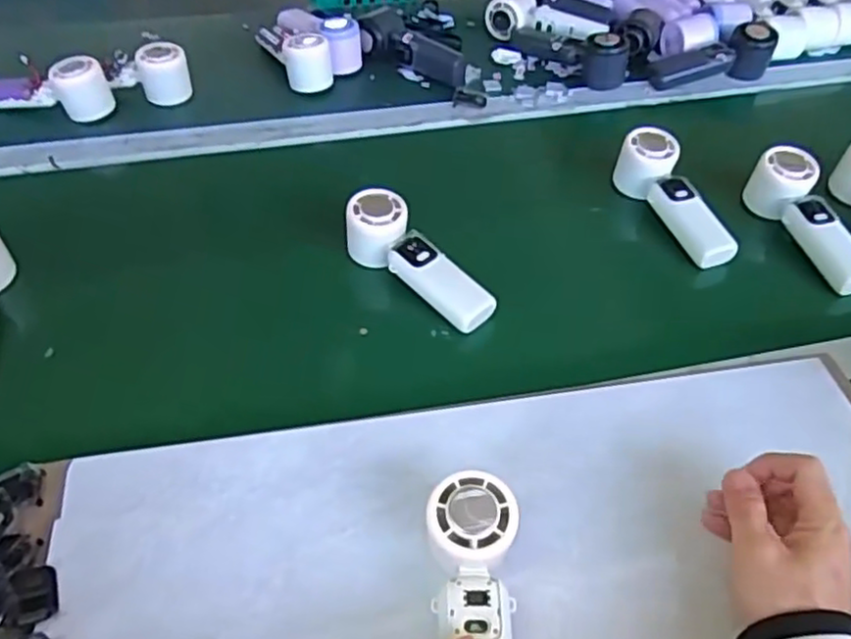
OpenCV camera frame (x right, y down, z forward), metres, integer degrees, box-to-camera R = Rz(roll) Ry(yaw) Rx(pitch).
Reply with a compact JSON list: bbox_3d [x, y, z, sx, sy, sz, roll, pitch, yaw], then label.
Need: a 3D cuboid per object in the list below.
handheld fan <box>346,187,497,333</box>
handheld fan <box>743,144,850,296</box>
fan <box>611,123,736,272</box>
[{"bbox_3d":[-0.005,-0.058,0.635,0.161,0.054,0.054,34,56,25],"label":"handheld fan"},{"bbox_3d":[0.381,-0.099,0.683,0.053,0.057,0.162,-8,49,-8],"label":"handheld fan"},{"bbox_3d":[0.255,-0.122,0.713,0.060,0.048,0.170,-16,62,-16],"label":"fan"}]

